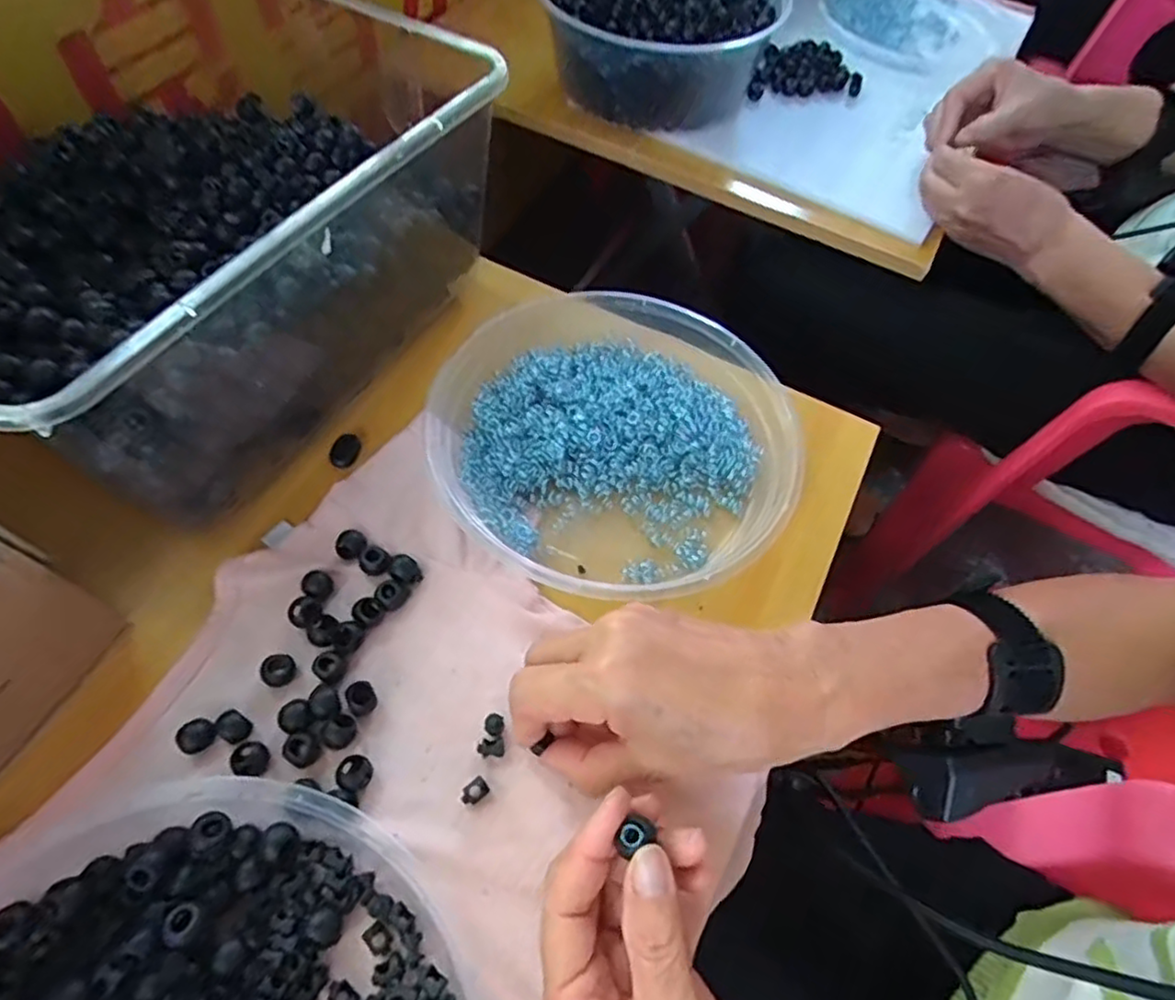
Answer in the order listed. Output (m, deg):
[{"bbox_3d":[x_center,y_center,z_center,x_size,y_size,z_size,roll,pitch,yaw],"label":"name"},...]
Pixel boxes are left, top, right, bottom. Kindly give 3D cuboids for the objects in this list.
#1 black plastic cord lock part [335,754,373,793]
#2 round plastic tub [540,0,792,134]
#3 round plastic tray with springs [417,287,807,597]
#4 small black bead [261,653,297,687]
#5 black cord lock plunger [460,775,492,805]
[{"bbox_3d":[-0.104,0.122,0.300,0.016,0.012,0.015,2,59,-4],"label":"black plastic cord lock part"},{"bbox_3d":[0.074,-0.467,0.663,0.218,0.082,0.239,2,59,-4],"label":"round plastic tub"},{"bbox_3d":[0.017,-0.041,0.384,0.200,0.036,0.191,2,59,-4],"label":"round plastic tray with springs"},{"bbox_3d":[-0.148,0.081,0.320,0.014,0.010,0.013,2,59,-4],"label":"small black bead"},{"bbox_3d":[-0.051,0.132,0.303,0.013,0.004,0.009,-37,69,-21],"label":"black cord lock plunger"}]

